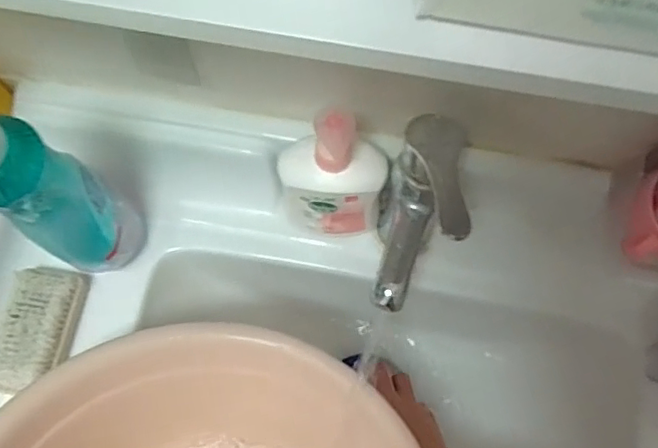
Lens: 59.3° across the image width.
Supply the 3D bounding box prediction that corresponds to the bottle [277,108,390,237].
[{"bbox_3d":[0.004,-0.042,0.516,0.094,0.170,0.056,-8,69,-2],"label":"bottle"}]

